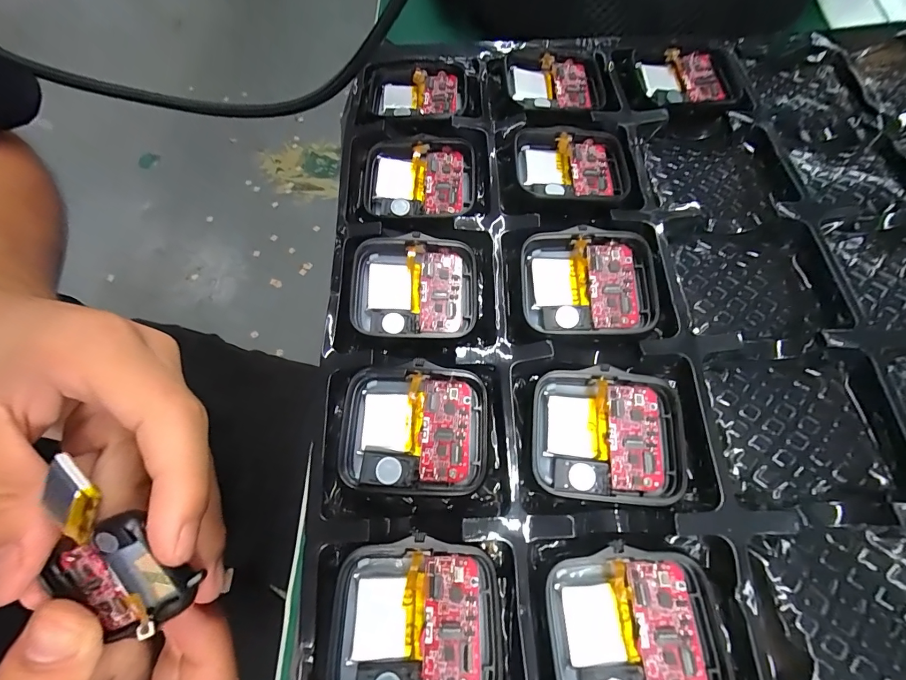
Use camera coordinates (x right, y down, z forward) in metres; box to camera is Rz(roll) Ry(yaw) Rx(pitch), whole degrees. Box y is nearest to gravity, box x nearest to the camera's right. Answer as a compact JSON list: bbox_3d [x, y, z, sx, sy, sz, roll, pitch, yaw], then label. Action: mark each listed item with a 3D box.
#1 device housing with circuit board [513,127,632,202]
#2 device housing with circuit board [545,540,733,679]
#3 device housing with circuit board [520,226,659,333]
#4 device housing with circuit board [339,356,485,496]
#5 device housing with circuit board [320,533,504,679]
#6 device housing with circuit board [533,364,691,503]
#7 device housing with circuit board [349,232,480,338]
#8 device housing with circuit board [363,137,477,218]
[{"bbox_3d":[0.046,-0.066,0.151,0.044,0.005,0.034,4,69,1],"label":"device housing with circuit board"},{"bbox_3d":[0.047,0.075,0.103,0.042,0.008,0.037,-4,69,-2],"label":"device housing with circuit board"},{"bbox_3d":[0.045,-0.019,0.131,0.043,0.008,0.035,1,69,0],"label":"device housing with circuit board"},{"bbox_3d":[-0.012,0.026,0.120,0.043,0.010,0.036,5,69,1],"label":"device housing with circuit board"},{"bbox_3d":[-0.010,0.072,0.102,0.043,0.009,0.037,2,69,0],"label":"device housing with circuit board"},{"bbox_3d":[0.046,0.028,0.118,0.043,0.010,0.036,5,69,1],"label":"device housing with circuit board"},{"bbox_3d":[-0.013,-0.018,0.137,0.044,0.009,0.036,2,69,0],"label":"device housing with circuit board"},{"bbox_3d":[-0.013,-0.062,0.155,0.042,0.009,0.032,2,69,0],"label":"device housing with circuit board"}]

